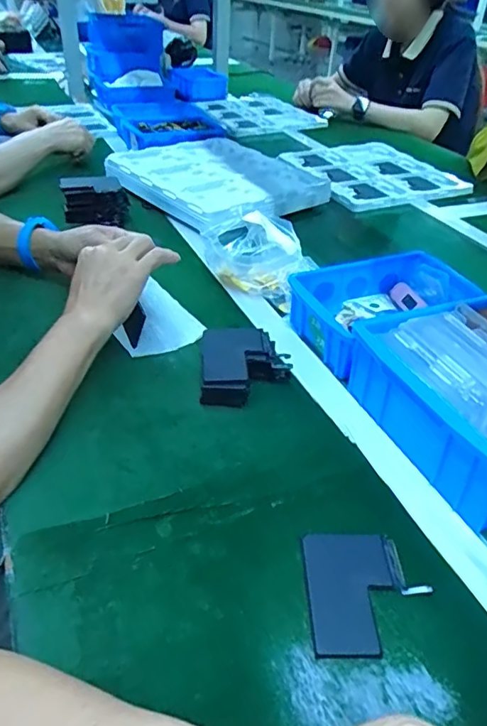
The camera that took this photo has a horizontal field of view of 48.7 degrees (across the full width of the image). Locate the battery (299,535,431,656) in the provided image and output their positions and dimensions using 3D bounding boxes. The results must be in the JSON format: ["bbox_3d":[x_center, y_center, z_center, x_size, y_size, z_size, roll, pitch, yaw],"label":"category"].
[{"bbox_3d":[0.085,0.157,0.374,0.081,0.004,0.088,1,38,-4],"label":"battery"}]

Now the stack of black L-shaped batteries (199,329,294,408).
[{"bbox_3d":[0.002,0.004,0.545,0.089,0.039,0.100,0,38,-4],"label":"stack of black L-shaped batteries"}]

